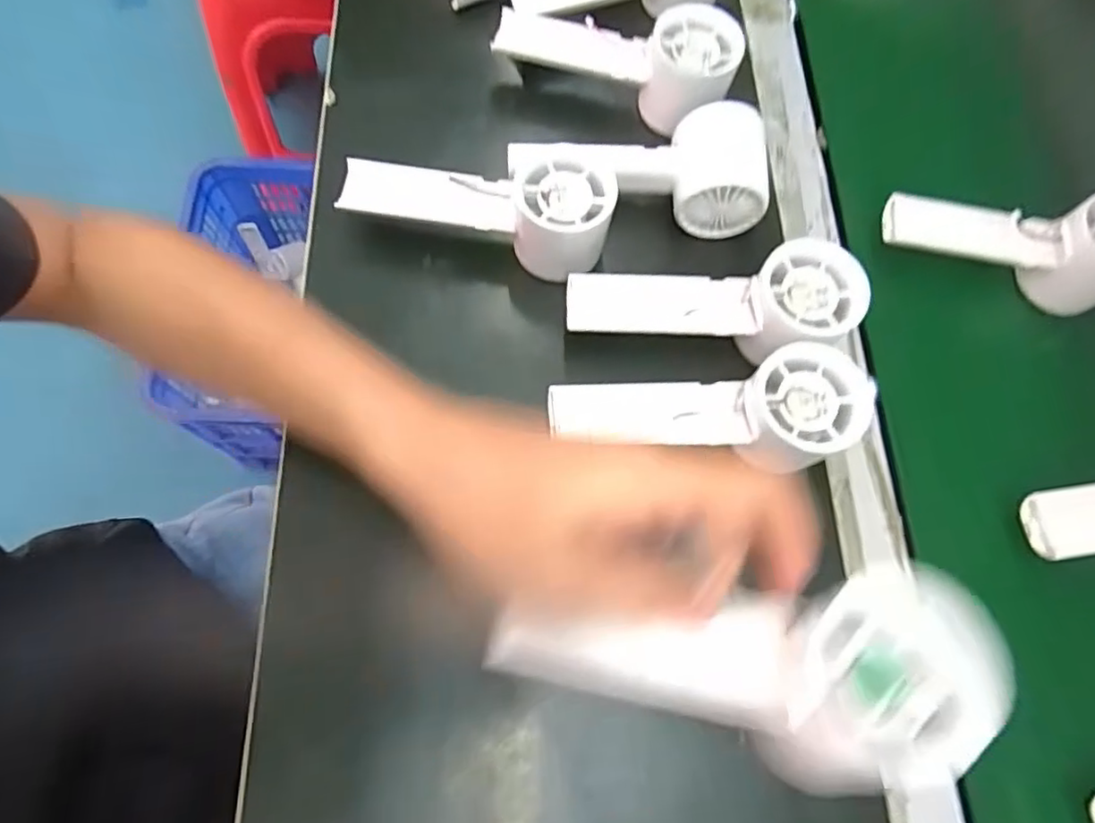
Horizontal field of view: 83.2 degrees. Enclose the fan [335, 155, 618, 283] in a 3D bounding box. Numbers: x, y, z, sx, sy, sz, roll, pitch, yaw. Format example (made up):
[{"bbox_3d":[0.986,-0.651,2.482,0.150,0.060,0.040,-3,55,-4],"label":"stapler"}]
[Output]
[{"bbox_3d":[-0.042,-0.116,0.369,0.158,0.058,0.059,7,70,1],"label":"fan"}]

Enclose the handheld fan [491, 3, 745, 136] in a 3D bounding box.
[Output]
[{"bbox_3d":[0.051,-0.237,0.414,0.149,0.058,0.077,26,71,8],"label":"handheld fan"}]

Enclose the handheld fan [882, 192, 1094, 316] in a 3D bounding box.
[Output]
[{"bbox_3d":[0.292,-0.109,0.398,0.157,0.068,0.049,14,70,3],"label":"handheld fan"}]

